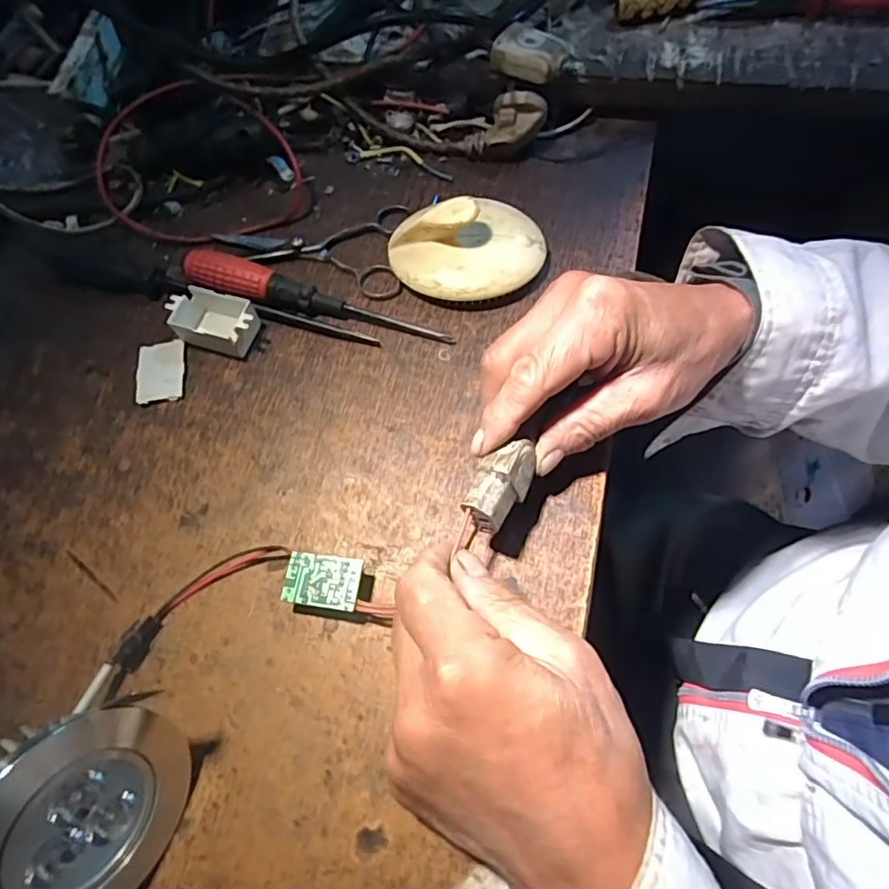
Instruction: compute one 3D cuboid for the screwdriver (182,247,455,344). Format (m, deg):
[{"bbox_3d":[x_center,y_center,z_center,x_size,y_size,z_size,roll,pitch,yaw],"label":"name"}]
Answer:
[{"bbox_3d":[-0.077,-0.087,0.342,0.164,0.024,0.021,13,67,9],"label":"screwdriver"}]

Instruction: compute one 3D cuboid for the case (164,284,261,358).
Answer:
[{"bbox_3d":[-0.132,-0.073,0.340,0.051,0.021,0.032,17,68,11],"label":"case"}]

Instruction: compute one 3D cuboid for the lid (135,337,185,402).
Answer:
[{"bbox_3d":[-0.165,-0.043,0.338,0.026,0.005,0.038,-7,66,0],"label":"lid"}]

